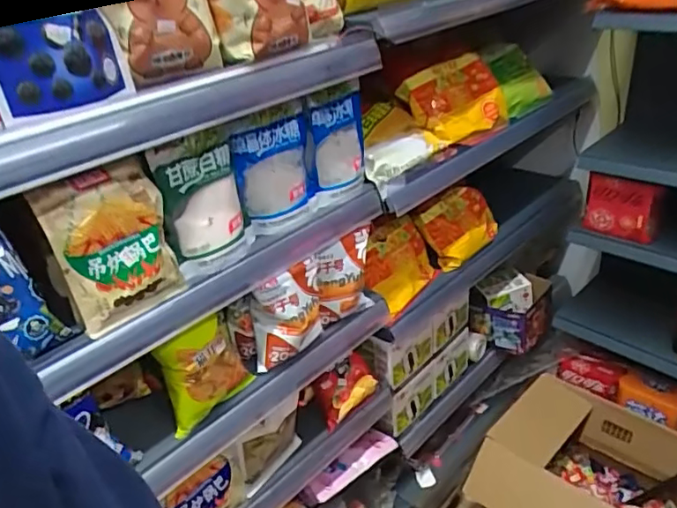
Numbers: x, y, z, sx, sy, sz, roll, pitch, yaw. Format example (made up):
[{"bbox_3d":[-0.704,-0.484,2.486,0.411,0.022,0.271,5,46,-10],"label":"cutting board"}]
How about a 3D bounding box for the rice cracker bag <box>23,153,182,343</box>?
[{"bbox_3d":[-0.268,-0.010,0.670,0.049,0.180,0.131,20,39,37],"label":"rice cracker bag"}]

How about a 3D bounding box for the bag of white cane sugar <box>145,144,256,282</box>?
[{"bbox_3d":[-0.175,-0.067,0.750,0.123,0.180,0.036,-27,32,-31],"label":"bag of white cane sugar"}]

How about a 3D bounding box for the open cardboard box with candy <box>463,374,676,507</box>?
[{"bbox_3d":[0.606,0.554,1.357,0.407,0.281,0.416,-29,38,-34],"label":"open cardboard box with candy"}]

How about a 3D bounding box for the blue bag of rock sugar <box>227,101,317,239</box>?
[{"bbox_3d":[-0.094,-0.125,0.832,0.043,0.174,0.118,21,40,38],"label":"blue bag of rock sugar"}]

